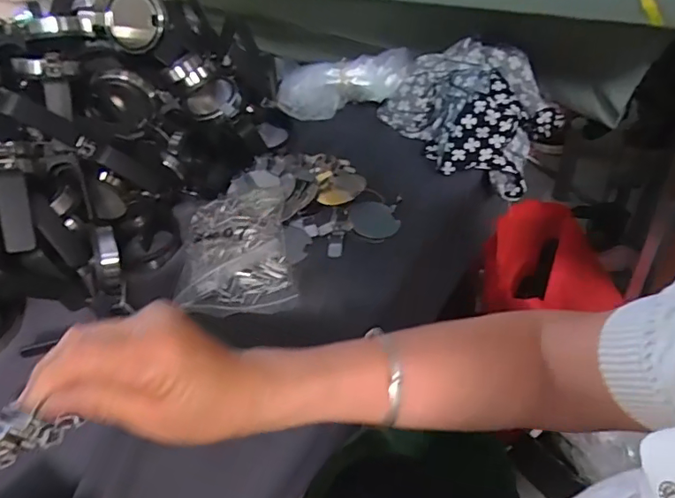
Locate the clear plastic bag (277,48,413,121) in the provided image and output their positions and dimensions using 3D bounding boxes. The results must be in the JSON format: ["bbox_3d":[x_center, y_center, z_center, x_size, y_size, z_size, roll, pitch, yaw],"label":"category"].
[{"bbox_3d":[0.009,-0.226,0.710,0.188,0.064,0.067,-8,37,20],"label":"clear plastic bag"}]

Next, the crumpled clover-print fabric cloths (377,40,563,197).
[{"bbox_3d":[0.167,-0.170,0.649,0.206,0.121,0.174,-4,40,1],"label":"crumpled clover-print fabric cloths"}]

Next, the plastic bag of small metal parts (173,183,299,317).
[{"bbox_3d":[-0.105,-0.007,0.507,0.108,0.023,0.164,-9,40,-4],"label":"plastic bag of small metal parts"}]

